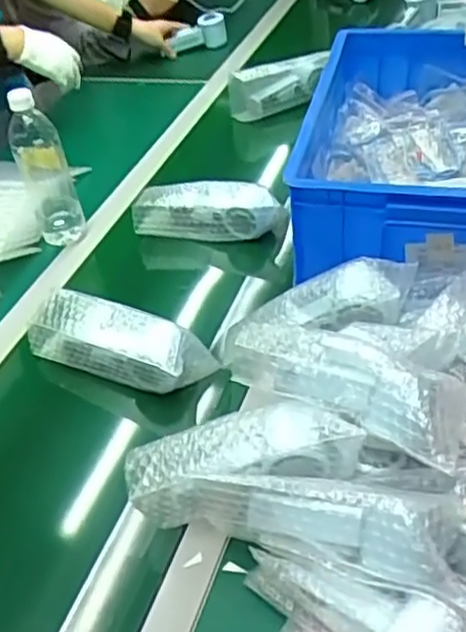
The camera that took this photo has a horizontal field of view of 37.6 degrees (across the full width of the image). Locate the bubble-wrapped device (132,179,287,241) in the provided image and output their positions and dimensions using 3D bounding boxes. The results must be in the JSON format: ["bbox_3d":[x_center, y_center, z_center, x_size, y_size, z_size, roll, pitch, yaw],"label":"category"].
[{"bbox_3d":[-0.035,-0.153,0.976,0.215,0.069,0.048,3,42,11],"label":"bubble-wrapped device"}]

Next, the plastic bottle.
[{"bbox_3d":[-0.263,-0.209,0.951,0.067,0.222,0.053,-15,42,-10],"label":"plastic bottle"}]

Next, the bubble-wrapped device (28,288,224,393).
[{"bbox_3d":[-0.137,0.032,0.787,0.213,0.072,0.069,12,44,20],"label":"bubble-wrapped device"}]

